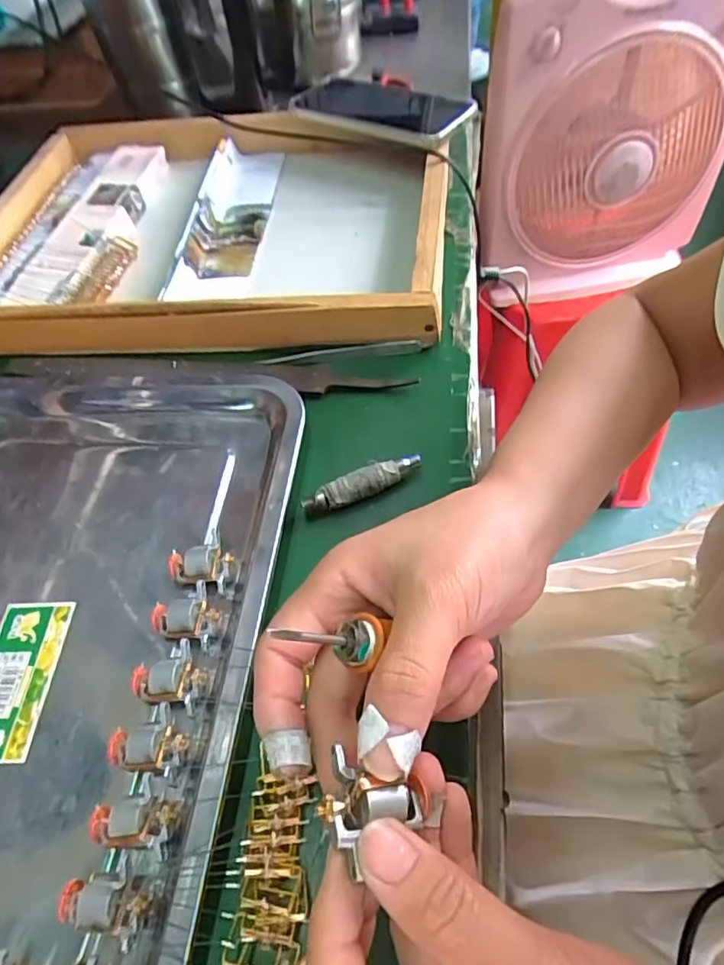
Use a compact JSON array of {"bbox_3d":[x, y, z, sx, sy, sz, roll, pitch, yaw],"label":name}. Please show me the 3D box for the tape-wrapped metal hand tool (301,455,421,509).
[{"bbox_3d":[0.001,0.002,0.324,0.069,0.018,0.014,-24,56,-12],"label":"tape-wrapped metal hand tool"}]

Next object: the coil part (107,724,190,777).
[{"bbox_3d":[-0.095,0.119,0.253,0.033,0.017,0.018,3,55,8],"label":"coil part"}]

